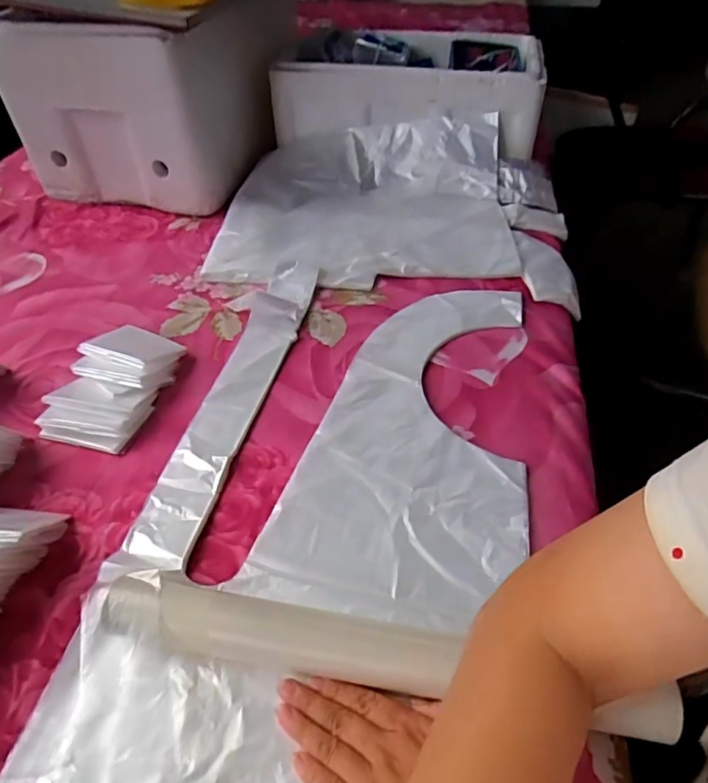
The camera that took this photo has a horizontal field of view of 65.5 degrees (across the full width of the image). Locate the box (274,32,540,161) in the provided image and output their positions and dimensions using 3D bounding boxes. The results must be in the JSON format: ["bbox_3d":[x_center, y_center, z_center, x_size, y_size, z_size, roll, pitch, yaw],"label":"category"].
[{"bbox_3d":[0.088,-0.492,0.881,0.386,0.111,0.255,4,44,6],"label":"box"}]

